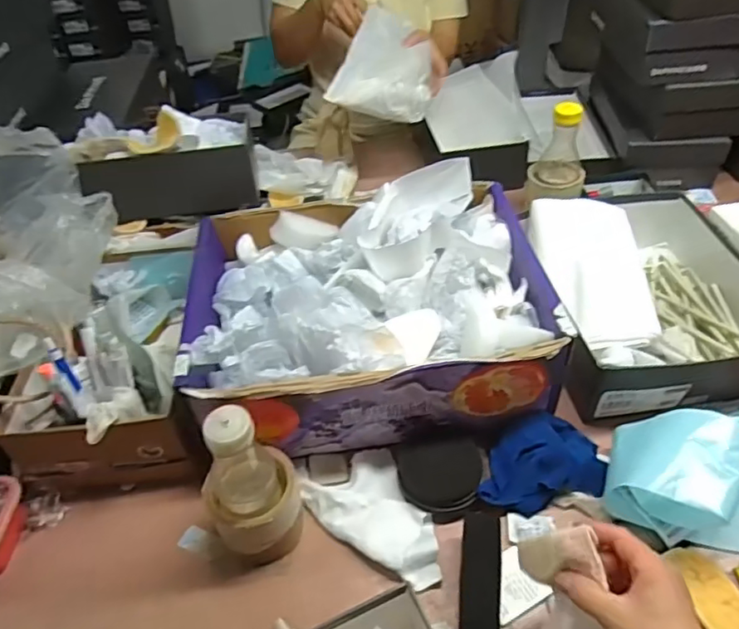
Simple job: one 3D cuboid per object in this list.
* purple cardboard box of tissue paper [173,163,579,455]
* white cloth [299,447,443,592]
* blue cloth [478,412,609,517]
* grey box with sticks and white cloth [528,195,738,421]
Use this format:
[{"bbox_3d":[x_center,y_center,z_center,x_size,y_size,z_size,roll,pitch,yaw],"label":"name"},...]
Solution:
[{"bbox_3d":[-0.005,-0.016,0.722,0.409,0.158,0.315,-5,44,0],"label":"purple cardboard box of tissue paper"},{"bbox_3d":[0.004,0.215,0.620,0.106,0.023,0.155,-21,46,-15],"label":"white cloth"},{"bbox_3d":[0.175,0.156,0.637,0.130,0.043,0.097,-10,44,-5],"label":"blue cloth"},{"bbox_3d":[0.336,-0.044,0.781,0.280,0.101,0.354,-9,44,-4],"label":"grey box with sticks and white cloth"}]

